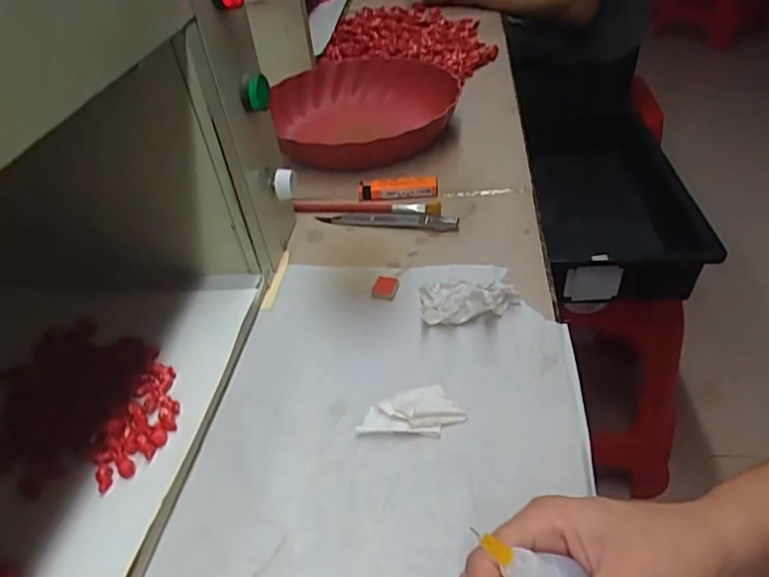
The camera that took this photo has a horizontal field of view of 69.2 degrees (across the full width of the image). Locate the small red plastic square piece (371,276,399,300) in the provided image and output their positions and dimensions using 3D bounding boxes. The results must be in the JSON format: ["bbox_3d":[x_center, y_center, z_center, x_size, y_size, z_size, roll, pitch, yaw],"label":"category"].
[{"bbox_3d":[0.001,-0.001,0.459,0.018,0.005,0.025,8,43,17],"label":"small red plastic square piece"}]

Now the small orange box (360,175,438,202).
[{"bbox_3d":[0.014,-0.102,0.566,0.078,0.014,0.023,-2,40,0],"label":"small orange box"}]

